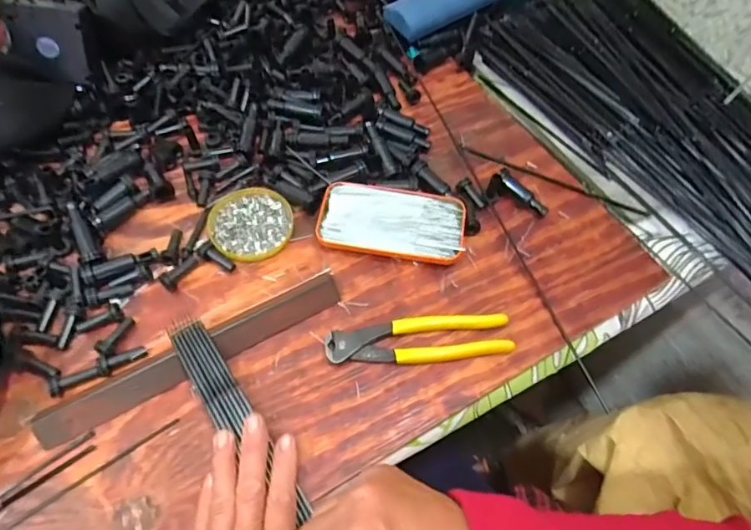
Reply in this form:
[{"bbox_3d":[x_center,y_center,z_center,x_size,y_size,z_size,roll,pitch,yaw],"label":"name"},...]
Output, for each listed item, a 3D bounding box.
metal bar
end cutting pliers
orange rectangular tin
[{"bbox_3d":[-0.153,0.076,0.433,0.264,0.011,0.031,-26,63,-16],"label":"metal bar"},{"bbox_3d":[0.039,0.068,0.441,0.162,0.017,0.041,-3,59,-4],"label":"end cutting pliers"},{"bbox_3d":[0.017,-0.045,0.506,0.145,0.018,0.080,9,59,3],"label":"orange rectangular tin"}]

